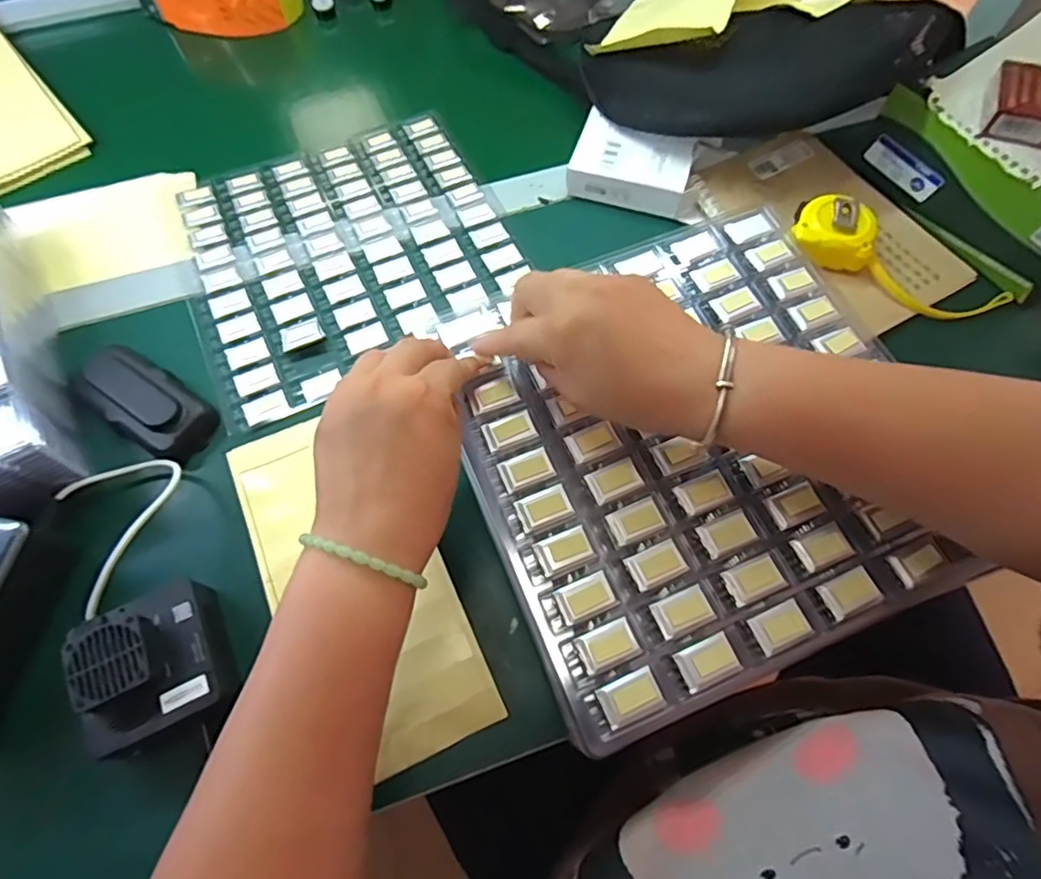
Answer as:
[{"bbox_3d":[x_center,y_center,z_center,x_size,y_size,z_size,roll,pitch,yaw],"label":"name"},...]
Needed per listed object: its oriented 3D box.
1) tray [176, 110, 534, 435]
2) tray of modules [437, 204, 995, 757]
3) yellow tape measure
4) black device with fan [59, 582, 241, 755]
[{"bbox_3d":[-0.144,-0.159,0.499,0.254,0.009,0.245,-24,67,-10],"label":"tray"},{"bbox_3d":[0.103,-0.005,0.356,0.263,0.013,0.263,-21,67,-9],"label":"tray of modules"},{"bbox_3d":[0.294,-0.134,0.472,0.169,0.030,0.056,34,69,1],"label":"yellow tape measure"},{"bbox_3d":[-0.211,0.129,0.343,0.076,0.040,0.079,-26,67,-12],"label":"black device with fan"}]

